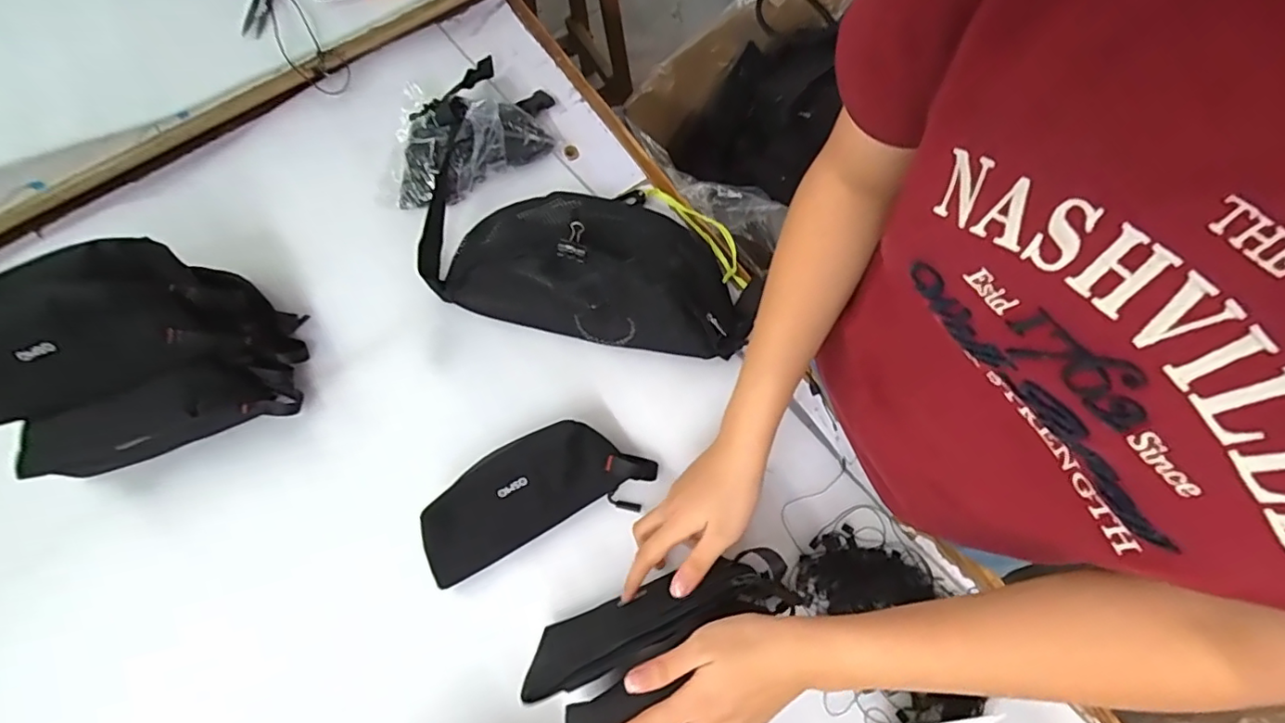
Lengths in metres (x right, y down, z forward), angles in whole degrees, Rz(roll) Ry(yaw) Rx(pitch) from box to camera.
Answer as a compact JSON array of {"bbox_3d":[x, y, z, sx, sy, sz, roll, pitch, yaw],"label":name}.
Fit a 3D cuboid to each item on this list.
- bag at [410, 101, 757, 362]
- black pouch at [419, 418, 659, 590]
[{"bbox_3d":[-0.059,-0.122,0.556,0.348,0.073,0.184,11,76,4],"label":"bag"},{"bbox_3d":[-0.094,0.114,0.506,0.205,0.058,0.097,-21,76,-4],"label":"black pouch"}]

